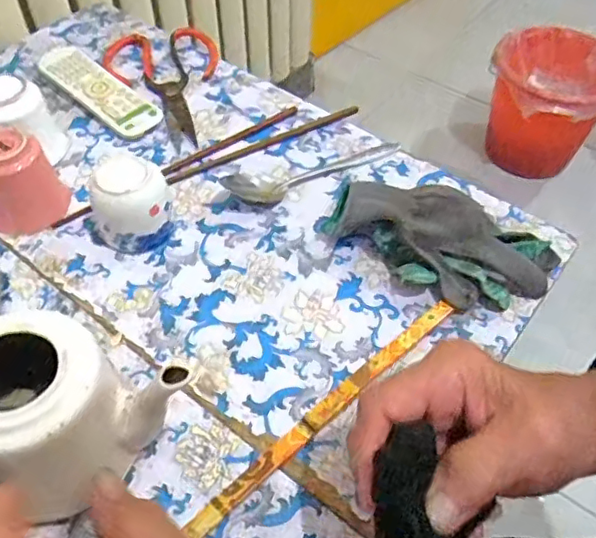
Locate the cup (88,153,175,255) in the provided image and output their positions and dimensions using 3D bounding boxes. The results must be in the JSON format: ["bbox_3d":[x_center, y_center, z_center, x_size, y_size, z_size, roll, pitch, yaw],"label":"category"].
[{"bbox_3d":[-0.130,-0.049,0.463,0.060,0.060,0.050,-14,54,-12],"label":"cup"}]

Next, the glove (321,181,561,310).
[{"bbox_3d":[0.108,-0.024,0.459,0.175,0.033,0.097,21,55,15],"label":"glove"}]

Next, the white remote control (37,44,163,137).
[{"bbox_3d":[-0.204,-0.183,0.589,0.175,0.025,0.051,37,60,25],"label":"white remote control"}]

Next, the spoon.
[{"bbox_3d":[0.017,-0.090,0.516,0.168,0.024,0.029,-23,56,-18],"label":"spoon"}]

